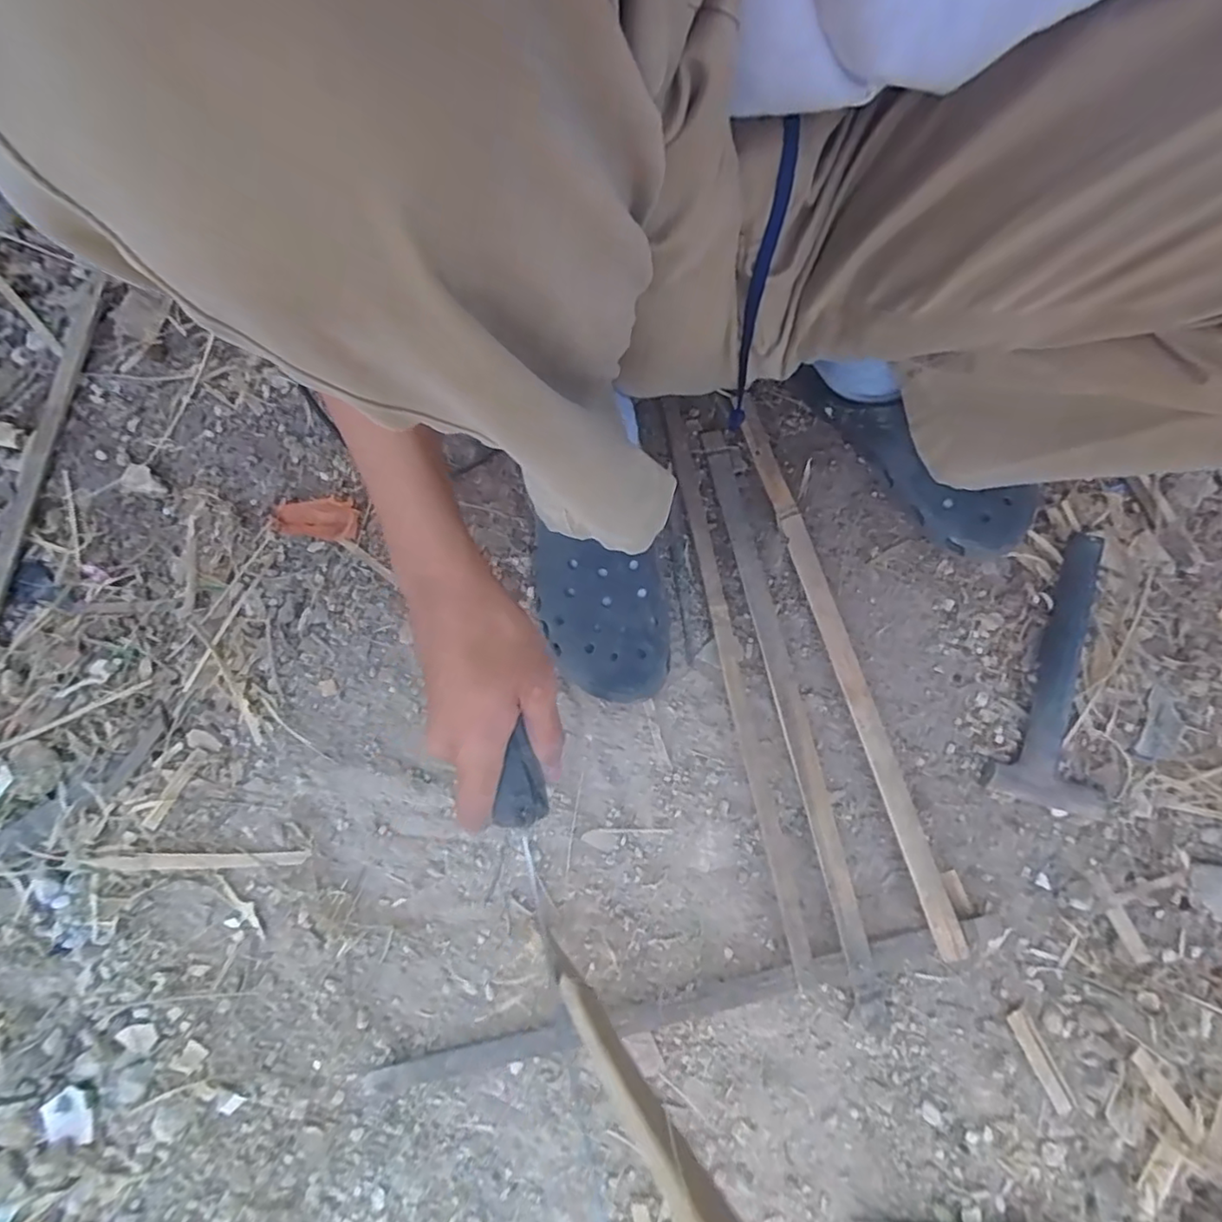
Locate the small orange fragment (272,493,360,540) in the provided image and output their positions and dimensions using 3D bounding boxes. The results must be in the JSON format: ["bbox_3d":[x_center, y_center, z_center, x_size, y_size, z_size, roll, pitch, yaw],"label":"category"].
[{"bbox_3d":[-0.271,-0.086,0.579,0.078,0.010,0.043,3,77,2],"label":"small orange fragment"}]

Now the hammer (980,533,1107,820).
[{"bbox_3d":[0.393,0.054,0.524,0.079,0.036,0.221,21,79,6],"label":"hammer"}]

